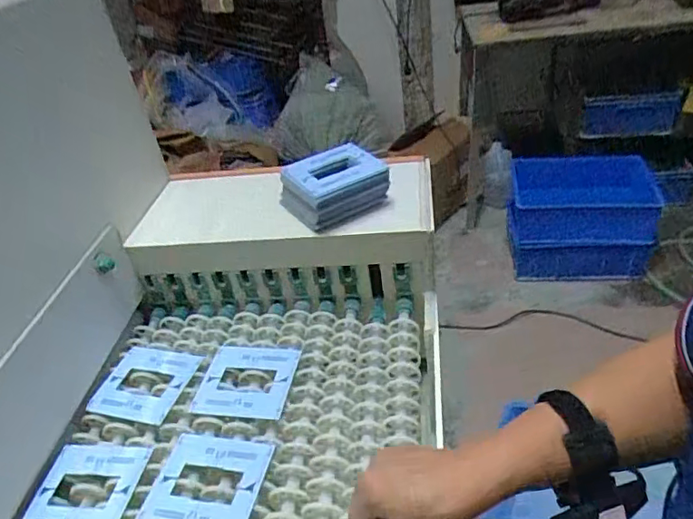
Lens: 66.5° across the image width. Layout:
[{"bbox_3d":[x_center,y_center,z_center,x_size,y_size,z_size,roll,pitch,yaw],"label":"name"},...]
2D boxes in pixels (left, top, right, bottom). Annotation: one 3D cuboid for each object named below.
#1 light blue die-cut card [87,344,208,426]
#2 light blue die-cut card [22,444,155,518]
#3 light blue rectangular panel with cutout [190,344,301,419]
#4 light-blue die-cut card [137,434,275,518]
[{"bbox_3d":[-0.248,0.147,0.652,0.116,0.006,0.108,6,39,17],"label":"light blue die-cut card"},{"bbox_3d":[-0.265,0.234,0.537,0.101,0.007,0.104,1,37,9],"label":"light blue die-cut card"},{"bbox_3d":[-0.119,0.143,0.638,0.108,0.005,0.112,3,36,11],"label":"light blue rectangular panel with cutout"},{"bbox_3d":[-0.138,0.222,0.526,0.110,0.005,0.104,2,38,14],"label":"light-blue die-cut card"}]

